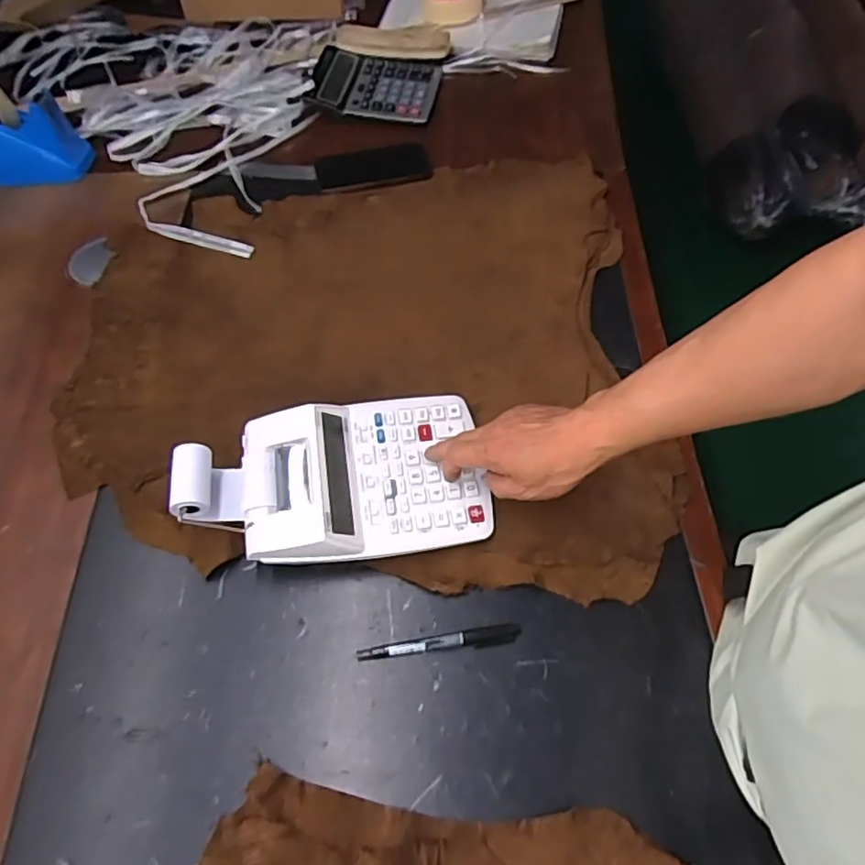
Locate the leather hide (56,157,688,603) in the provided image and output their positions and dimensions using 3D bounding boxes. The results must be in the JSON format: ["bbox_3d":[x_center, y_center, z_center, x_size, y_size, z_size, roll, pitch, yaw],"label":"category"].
[{"bbox_3d":[-0.084,-0.106,0.695,0.625,0.018,0.580,-3,58,1],"label":"leather hide"}]

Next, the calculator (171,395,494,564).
[{"bbox_3d":[-0.090,0.034,0.568,0.267,0.062,0.156,-9,58,-3],"label":"calculator"}]

